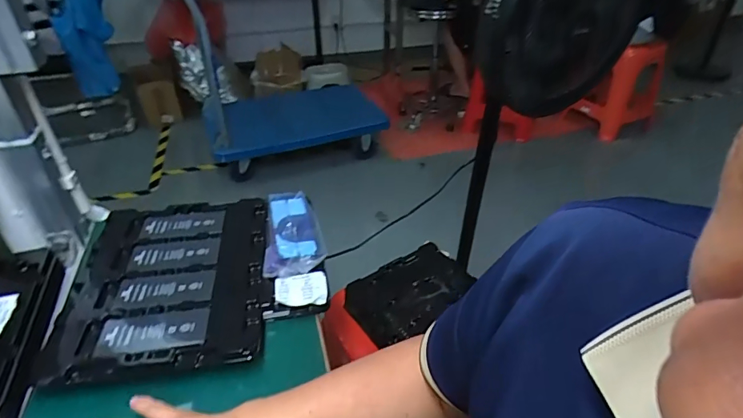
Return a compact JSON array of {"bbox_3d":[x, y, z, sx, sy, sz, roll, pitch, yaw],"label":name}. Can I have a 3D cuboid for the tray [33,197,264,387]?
[{"bbox_3d":[-0.255,0.090,0.563,0.234,0.047,0.271,-6,36,-7],"label":"tray"}]

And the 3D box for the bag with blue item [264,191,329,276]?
[{"bbox_3d":[-0.108,0.031,0.600,0.077,0.037,0.132,-9,37,-12],"label":"bag with blue item"}]

